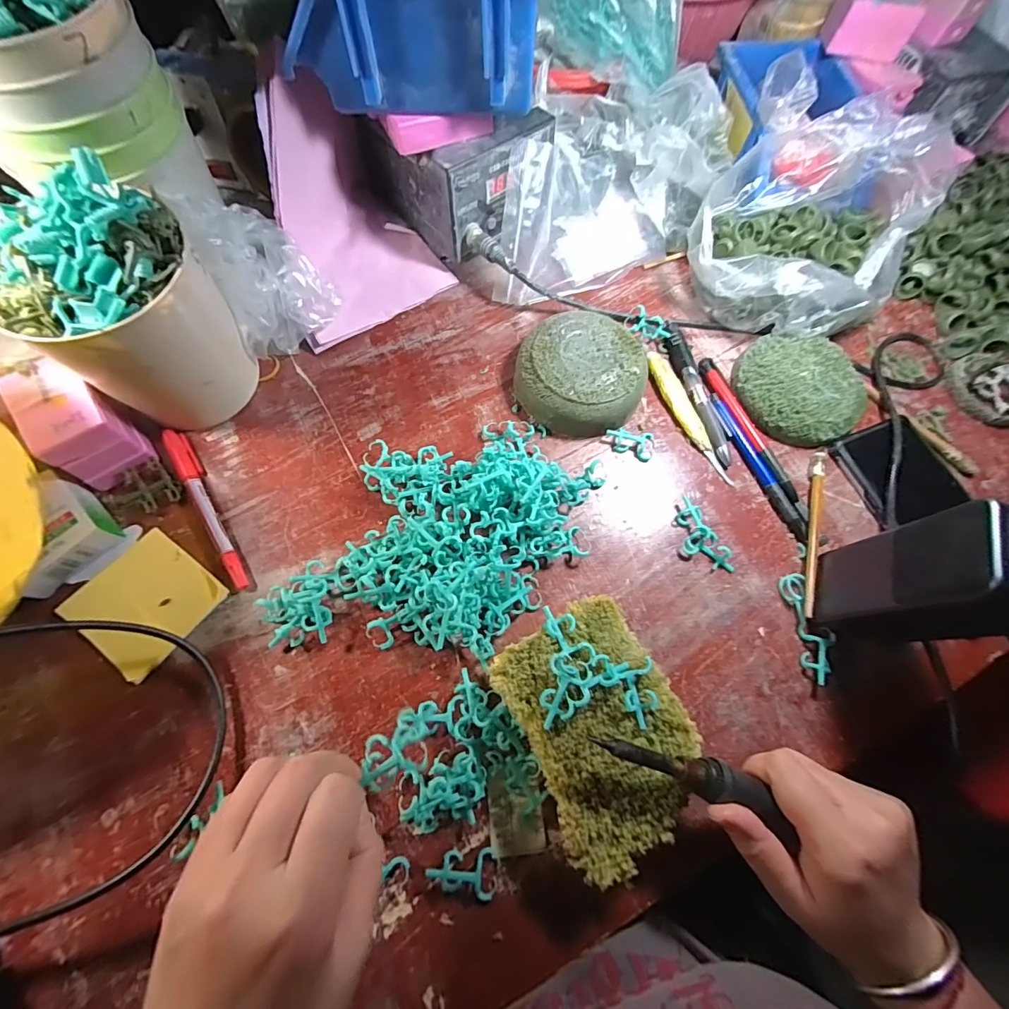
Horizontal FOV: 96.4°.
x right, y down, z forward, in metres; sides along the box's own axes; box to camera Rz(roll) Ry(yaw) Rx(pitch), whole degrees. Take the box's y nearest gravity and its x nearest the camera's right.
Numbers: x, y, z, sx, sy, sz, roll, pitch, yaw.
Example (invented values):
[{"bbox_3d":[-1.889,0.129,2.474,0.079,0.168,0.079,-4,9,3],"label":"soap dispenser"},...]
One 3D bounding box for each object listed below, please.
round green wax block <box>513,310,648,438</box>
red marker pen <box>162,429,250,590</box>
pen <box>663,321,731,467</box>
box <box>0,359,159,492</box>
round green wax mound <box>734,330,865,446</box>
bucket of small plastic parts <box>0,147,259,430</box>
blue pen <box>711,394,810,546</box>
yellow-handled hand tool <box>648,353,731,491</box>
[{"bbox_3d":[0.062,-0.107,0.374,0.101,0.036,0.095,1,70,-3],"label":"round green wax block"},{"bbox_3d":[-0.218,0.000,0.329,0.014,0.010,0.137,-31,75,-13],"label":"red marker pen"},{"bbox_3d":[0.167,-0.098,0.390,0.016,0.010,0.135,-13,72,-7],"label":"pen"},{"bbox_3d":[-0.296,-0.055,0.318,0.046,0.058,0.069,-39,77,-15],"label":"box"},{"bbox_3d":[0.254,-0.100,0.389,0.101,0.023,0.098,1,70,-3],"label":"round green wax mound"},{"bbox_3d":[-0.241,-0.117,0.301,0.110,0.146,0.090,-26,74,-11],"label":"bucket of small plastic parts"},{"bbox_3d":[0.207,-0.032,0.370,0.015,0.008,0.137,-23,73,-11],"label":"blue pen"},{"bbox_3d":[0.154,-0.074,0.383,0.018,0.008,0.130,-23,73,-10],"label":"yellow-handled hand tool"}]

